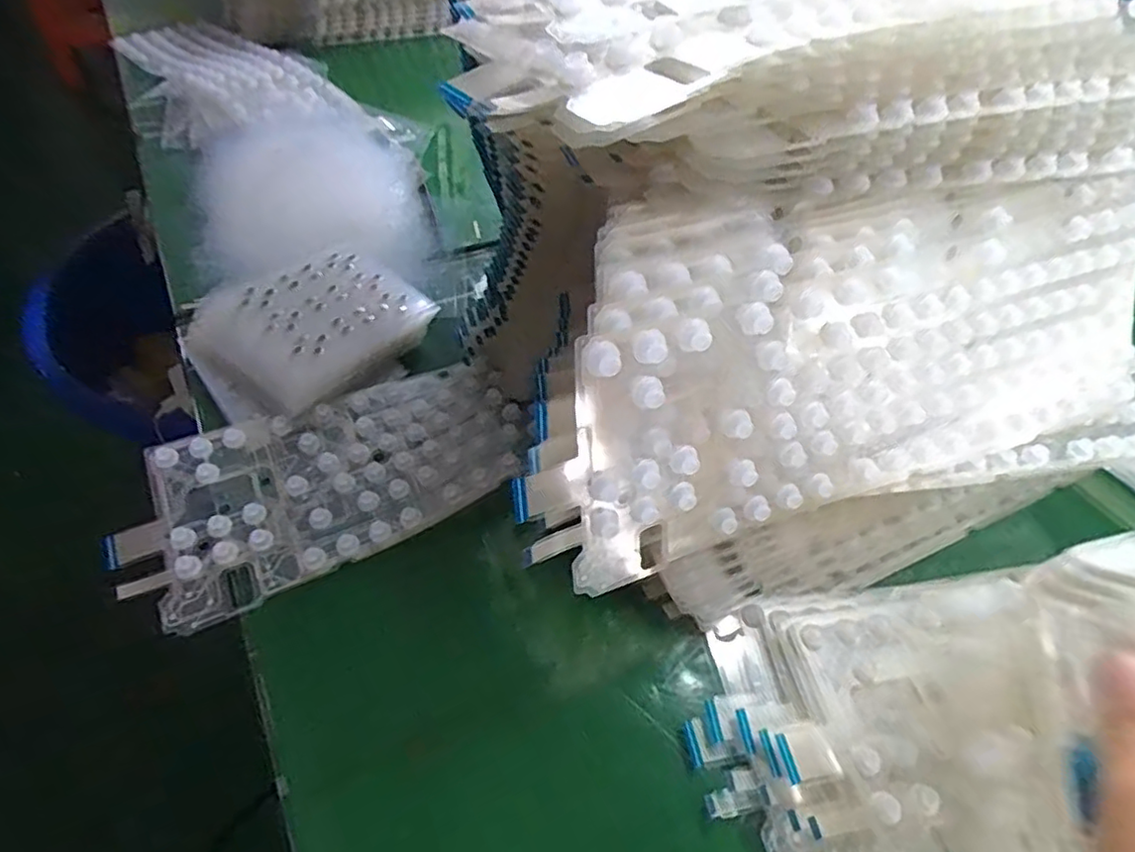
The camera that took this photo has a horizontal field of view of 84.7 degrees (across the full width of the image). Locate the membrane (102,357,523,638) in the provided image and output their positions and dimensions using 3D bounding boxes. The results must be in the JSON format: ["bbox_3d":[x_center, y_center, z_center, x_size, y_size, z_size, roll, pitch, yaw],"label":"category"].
[{"bbox_3d":[-0.140,0.026,0.378,0.233,0.025,0.119,-23,57,-22],"label":"membrane"}]

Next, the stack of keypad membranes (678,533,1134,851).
[{"bbox_3d":[0.261,0.128,0.307,0.394,0.052,0.139,-11,53,-5],"label":"stack of keypad membranes"}]

